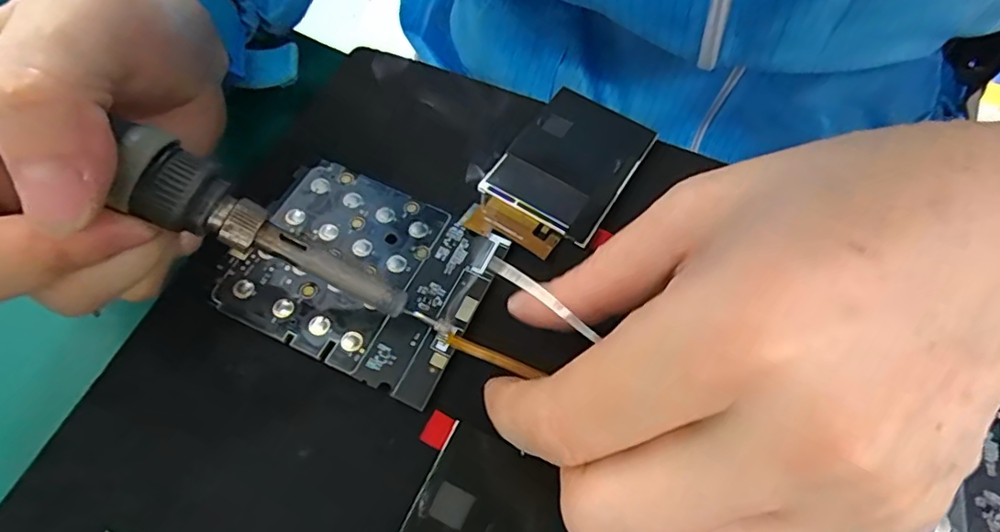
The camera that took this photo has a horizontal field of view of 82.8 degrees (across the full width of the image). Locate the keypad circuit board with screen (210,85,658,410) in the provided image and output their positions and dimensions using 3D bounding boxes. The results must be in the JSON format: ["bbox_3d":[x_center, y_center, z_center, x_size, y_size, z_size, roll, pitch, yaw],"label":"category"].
[{"bbox_3d":[-0.016,-0.021,0.190,0.094,0.013,0.130,24,66,13],"label":"keypad circuit board with screen"}]

